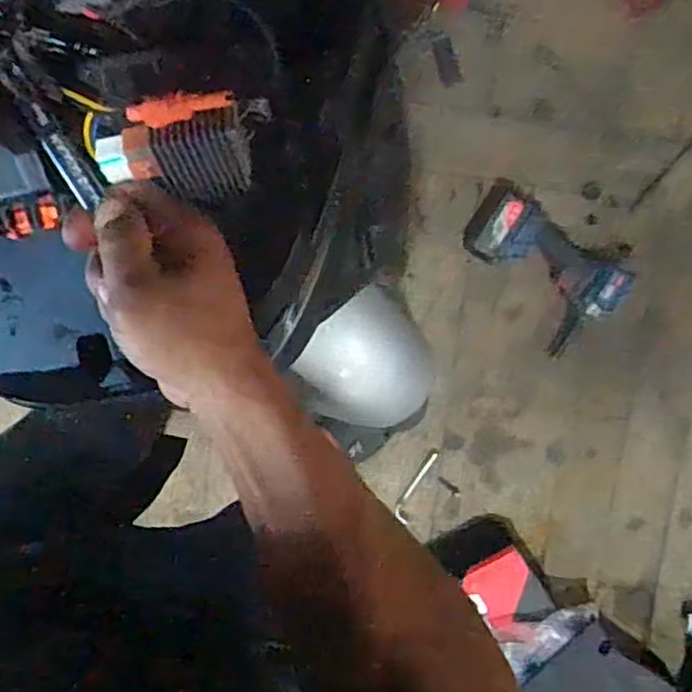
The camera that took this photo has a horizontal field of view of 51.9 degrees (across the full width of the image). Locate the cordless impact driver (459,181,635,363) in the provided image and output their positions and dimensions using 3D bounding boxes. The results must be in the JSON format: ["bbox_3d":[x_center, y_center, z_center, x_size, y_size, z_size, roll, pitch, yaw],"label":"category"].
[{"bbox_3d":[0.295,-0.115,1.095,0.250,0.080,0.184,31,99,-3],"label":"cordless impact driver"}]

